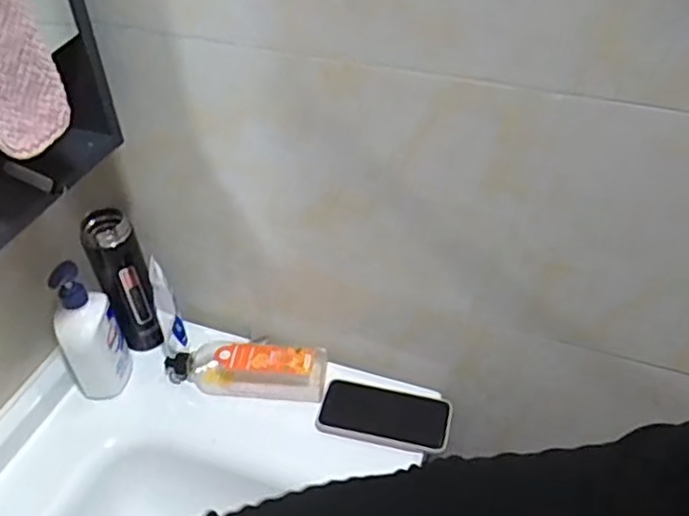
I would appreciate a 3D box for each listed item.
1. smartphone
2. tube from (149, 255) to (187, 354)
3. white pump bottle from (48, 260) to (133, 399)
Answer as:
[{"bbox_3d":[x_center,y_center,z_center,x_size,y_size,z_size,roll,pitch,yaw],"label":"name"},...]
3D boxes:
[{"bbox_3d":[0.051,0.196,0.817,0.161,0.009,0.081,9,45,11],"label":"smartphone"},{"bbox_3d":[-0.232,0.069,0.856,0.028,0.143,0.043,3,44,5],"label":"tube"},{"bbox_3d":[-0.323,0.095,0.819,0.077,0.179,0.067,-24,48,-22],"label":"white pump bottle"}]

